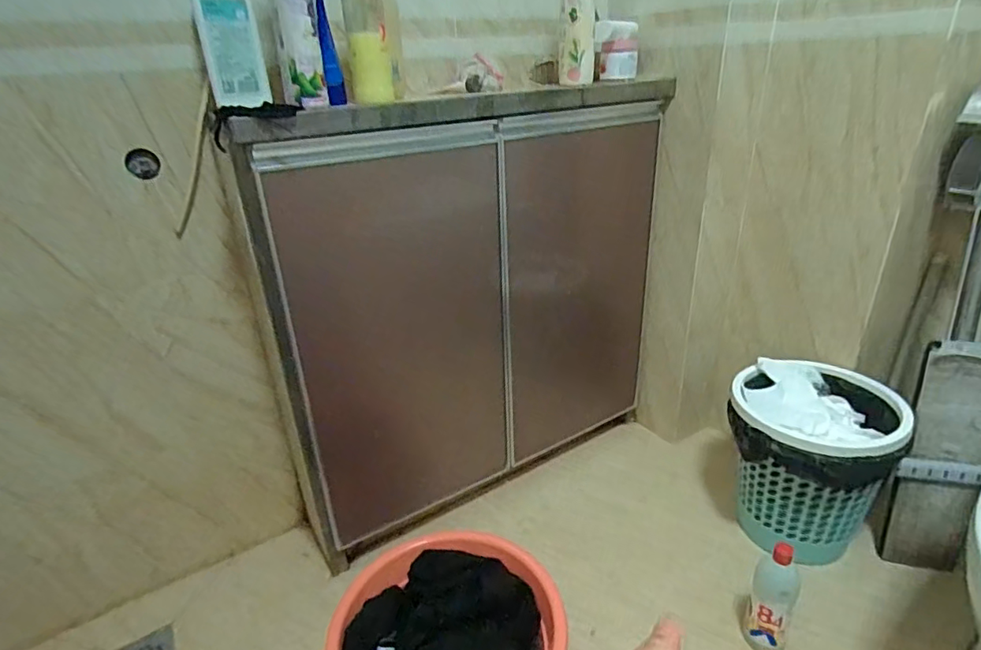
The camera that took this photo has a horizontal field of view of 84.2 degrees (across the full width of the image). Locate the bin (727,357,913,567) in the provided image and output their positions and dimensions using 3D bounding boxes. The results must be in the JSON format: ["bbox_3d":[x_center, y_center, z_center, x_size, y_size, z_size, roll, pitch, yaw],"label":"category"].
[{"bbox_3d":[0.575,0.250,1.011,0.248,0.287,0.255,11,30,25],"label":"bin"}]

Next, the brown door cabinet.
[{"bbox_3d":[-0.044,-0.055,1.088,0.774,0.764,0.270,-20,31,-30],"label":"brown door cabinet"}]

